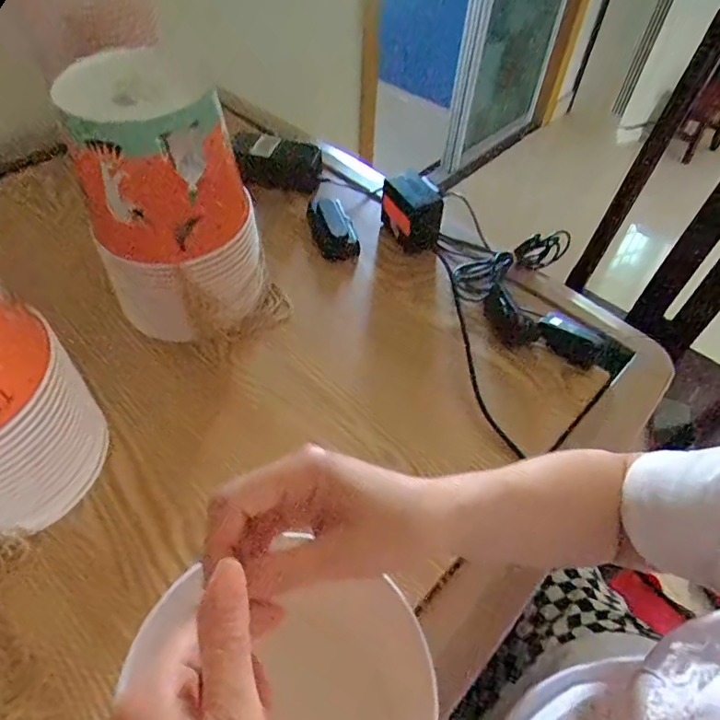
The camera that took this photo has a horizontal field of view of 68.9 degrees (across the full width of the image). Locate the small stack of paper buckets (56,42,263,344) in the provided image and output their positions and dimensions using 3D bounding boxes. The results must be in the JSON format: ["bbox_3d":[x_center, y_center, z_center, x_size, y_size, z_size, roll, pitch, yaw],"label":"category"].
[{"bbox_3d":[-0.182,-0.142,0.527,0.137,0.249,0.126,10,51,5],"label":"small stack of paper buckets"}]

